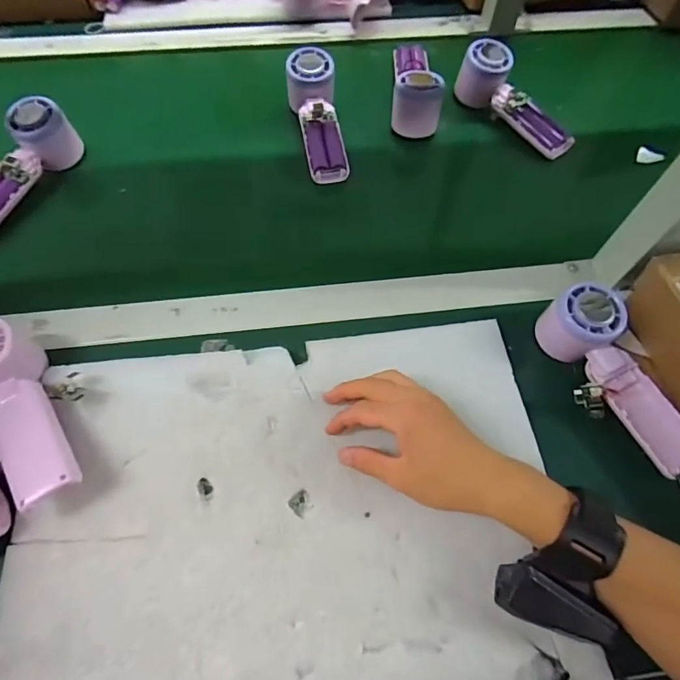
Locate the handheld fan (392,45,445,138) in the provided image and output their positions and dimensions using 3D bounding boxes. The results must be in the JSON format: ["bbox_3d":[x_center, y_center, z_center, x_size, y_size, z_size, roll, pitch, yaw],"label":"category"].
[{"bbox_3d":[0.095,-0.334,0.566,0.056,0.053,0.141,2,63,3],"label":"handheld fan"}]

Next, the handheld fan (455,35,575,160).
[{"bbox_3d":[0.214,-0.293,0.547,0.052,0.058,0.164,-36,67,-16],"label":"handheld fan"}]

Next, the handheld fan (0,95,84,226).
[{"bbox_3d":[-0.346,-0.180,0.478,0.049,0.052,0.164,20,65,12],"label":"handheld fan"}]

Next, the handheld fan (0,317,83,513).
[{"bbox_3d":[-0.247,0.052,0.353,0.054,0.044,0.164,-36,68,-18],"label":"handheld fan"}]

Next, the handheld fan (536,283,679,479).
[{"bbox_3d":[0.232,0.035,0.376,0.063,0.051,0.170,-25,65,-13],"label":"handheld fan"}]

